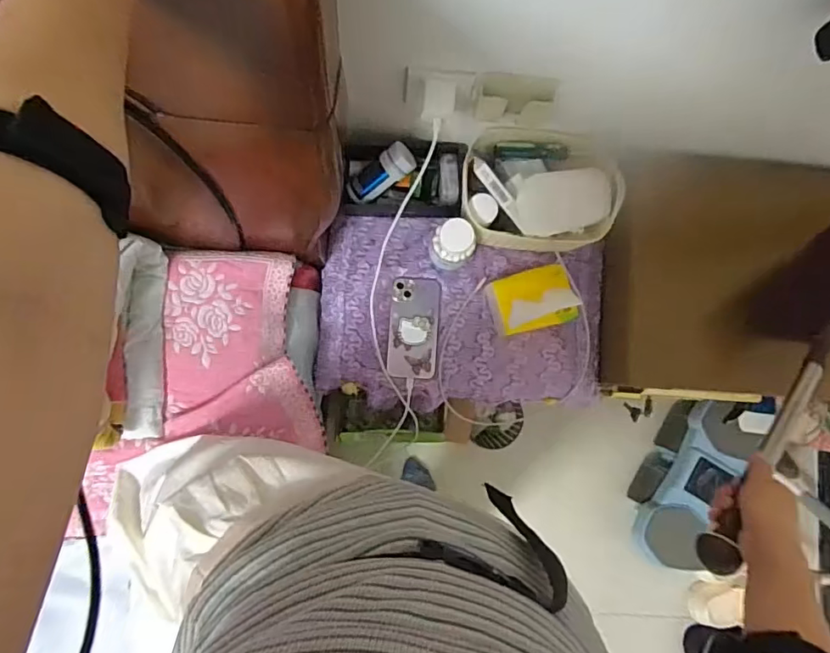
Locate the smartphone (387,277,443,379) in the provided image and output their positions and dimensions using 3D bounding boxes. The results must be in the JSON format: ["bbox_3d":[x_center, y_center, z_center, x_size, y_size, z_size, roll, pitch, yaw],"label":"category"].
[{"bbox_3d":[-0.001,0.002,0.850,0.079,0.008,0.160,5,84,-3],"label":"smartphone"}]

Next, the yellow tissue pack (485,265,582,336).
[{"bbox_3d":[0.183,-0.039,0.820,0.121,0.093,0.092,-11,85,-4],"label":"yellow tissue pack"}]

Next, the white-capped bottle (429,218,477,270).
[{"bbox_3d":[0.057,-0.123,0.811,0.056,0.121,0.058,0,85,-3],"label":"white-capped bottle"}]

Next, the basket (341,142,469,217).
[{"bbox_3d":[-0.018,-0.234,0.856,0.187,0.077,0.110,1,85,-3],"label":"basket"}]

